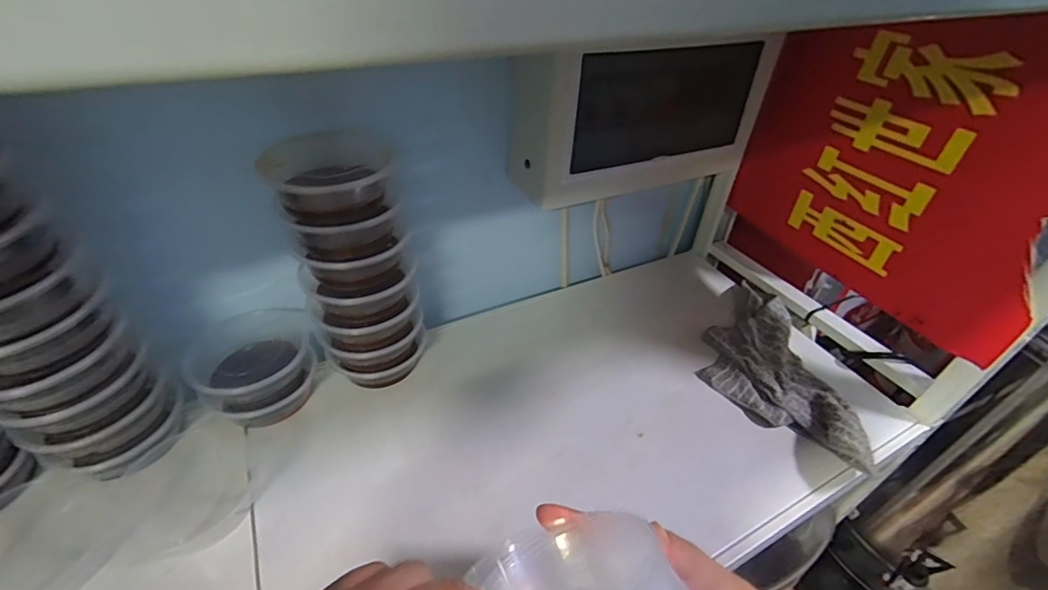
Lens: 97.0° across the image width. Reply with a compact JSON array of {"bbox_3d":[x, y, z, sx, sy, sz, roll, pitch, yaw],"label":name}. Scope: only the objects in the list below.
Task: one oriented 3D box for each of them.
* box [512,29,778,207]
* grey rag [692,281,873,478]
[{"bbox_3d":[0.140,-0.210,0.538,0.311,0.142,0.076,-19,45,-24],"label":"box"},{"bbox_3d":[0.308,0.072,0.588,0.152,0.042,0.309,9,40,6],"label":"grey rag"}]

